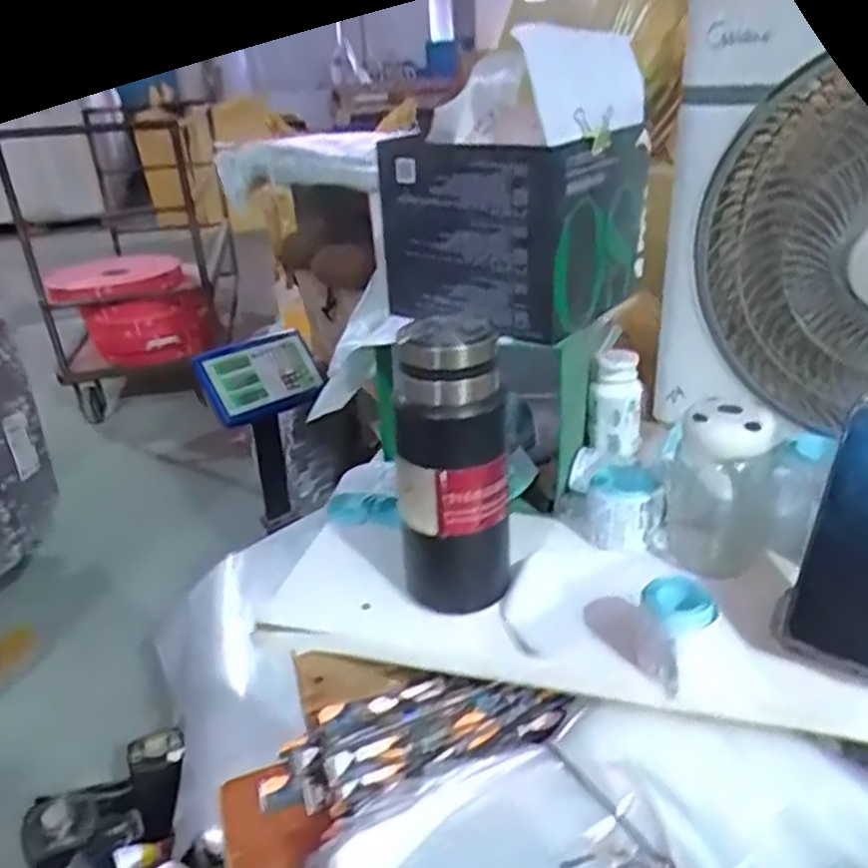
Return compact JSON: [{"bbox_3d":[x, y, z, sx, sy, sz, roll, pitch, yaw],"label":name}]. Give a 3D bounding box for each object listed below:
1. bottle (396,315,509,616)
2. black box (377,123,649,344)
[{"bbox_3d":[0.015,0.030,0.551,0.075,0.216,0.063,-2,28,3],"label":"bottle"},{"bbox_3d":[0.067,-0.186,0.682,0.185,0.141,0.178,20,36,38],"label":"black box"}]

